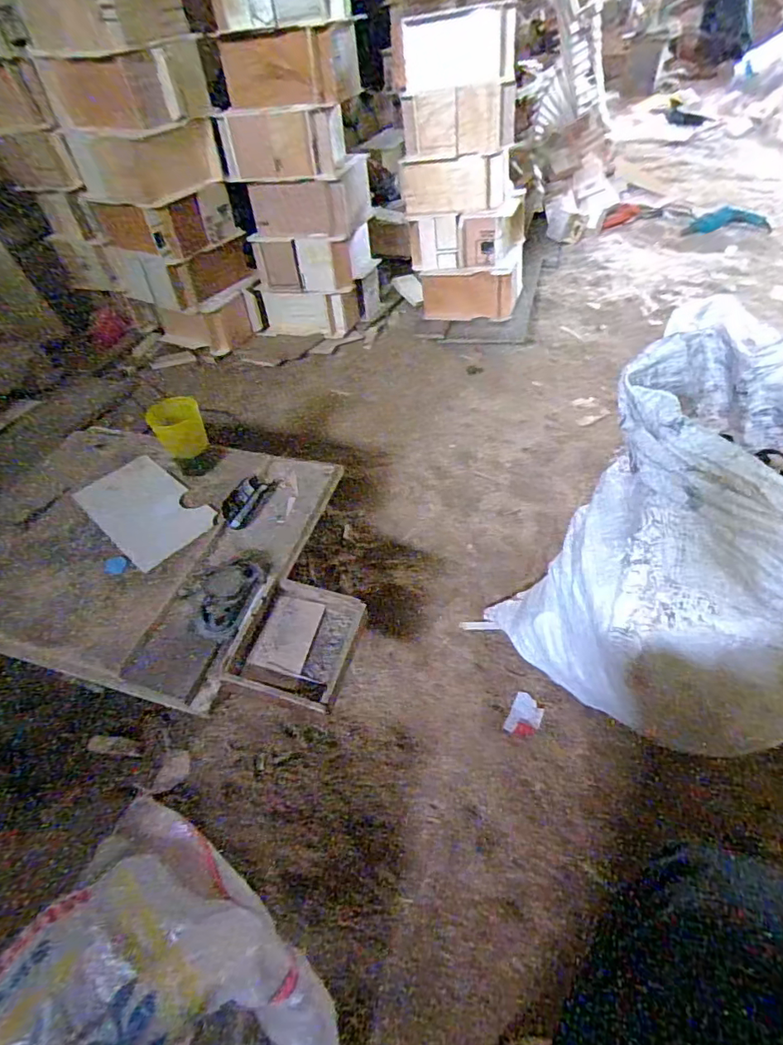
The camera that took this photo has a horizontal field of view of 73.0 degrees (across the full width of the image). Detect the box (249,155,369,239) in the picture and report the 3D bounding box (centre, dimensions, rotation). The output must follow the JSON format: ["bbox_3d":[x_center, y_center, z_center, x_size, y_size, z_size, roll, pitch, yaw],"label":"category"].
[{"bbox_3d":[-0.197,-0.813,1.336,0.239,0.130,0.210,8,47,15],"label":"box"}]

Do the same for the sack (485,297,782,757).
[{"bbox_3d":[0.392,0.020,0.650,0.384,0.390,0.379,-33,51,-23],"label":"sack"}]

